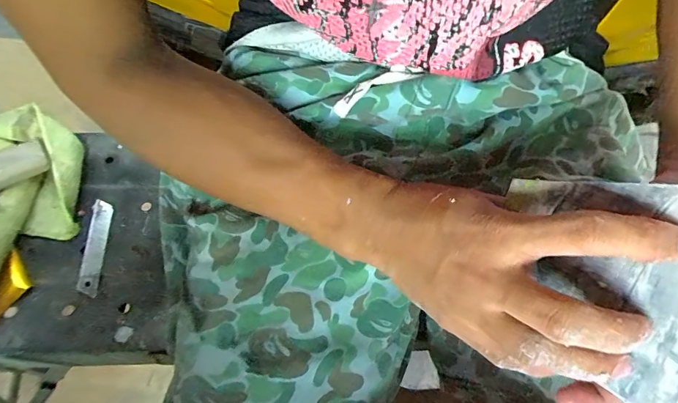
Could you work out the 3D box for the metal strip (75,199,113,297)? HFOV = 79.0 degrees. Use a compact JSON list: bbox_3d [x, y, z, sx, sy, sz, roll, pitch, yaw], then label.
[{"bbox_3d":[-0.249,0.046,0.420,0.020,0.005,0.096,3,67,-11],"label":"metal strip"}]

